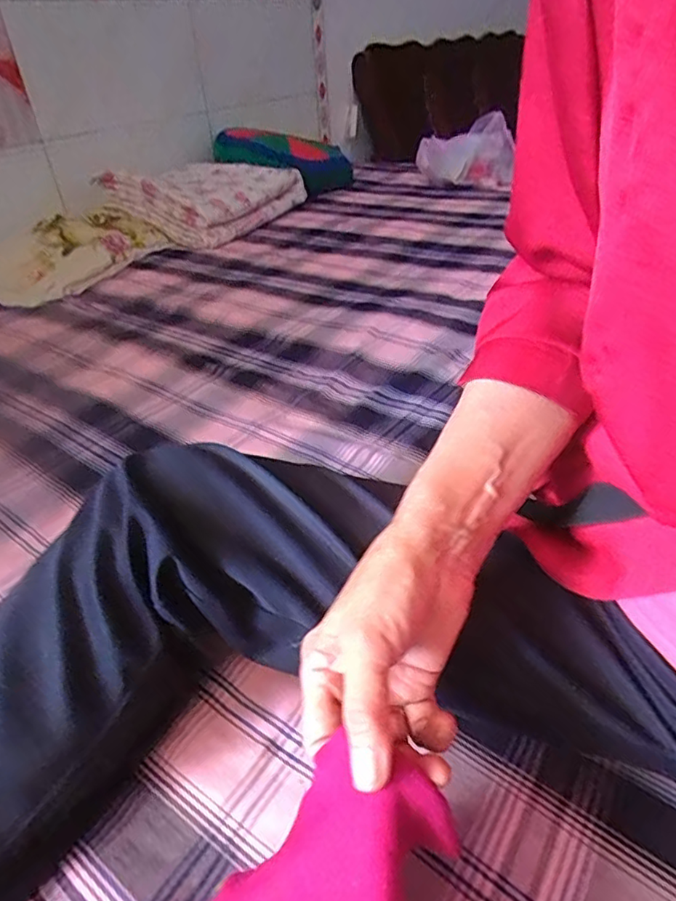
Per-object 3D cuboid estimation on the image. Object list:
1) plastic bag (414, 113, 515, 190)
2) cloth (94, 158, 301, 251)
[{"bbox_3d":[0.392,-0.888,1.705,0.281,0.189,0.156,-3,33,6],"label":"plastic bag"},{"bbox_3d":[-0.367,-0.722,1.597,0.388,0.145,0.417,17,41,27],"label":"cloth"}]

